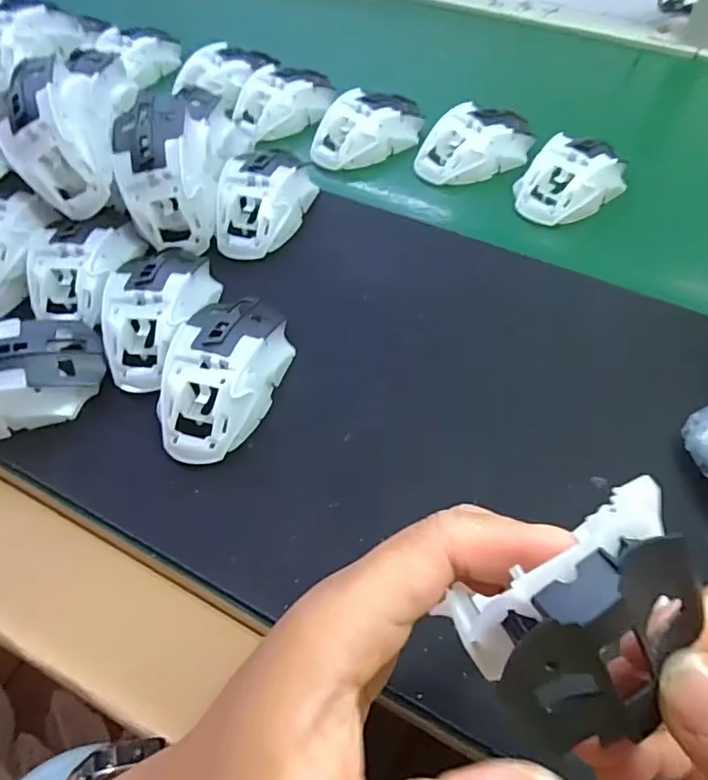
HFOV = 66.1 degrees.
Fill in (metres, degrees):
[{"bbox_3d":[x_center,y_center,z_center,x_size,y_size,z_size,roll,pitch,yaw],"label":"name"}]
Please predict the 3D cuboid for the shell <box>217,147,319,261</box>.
[{"bbox_3d":[-0.071,-0.146,0.421,0.058,0.038,0.096,13,57,12],"label":"shell"}]

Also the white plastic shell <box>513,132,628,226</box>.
[{"bbox_3d":[0.181,-0.177,0.445,0.065,0.032,0.102,33,63,23],"label":"white plastic shell"}]

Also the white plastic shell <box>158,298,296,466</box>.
[{"bbox_3d":[-0.081,-0.013,0.337,0.070,0.037,0.115,9,56,9],"label":"white plastic shell"}]

